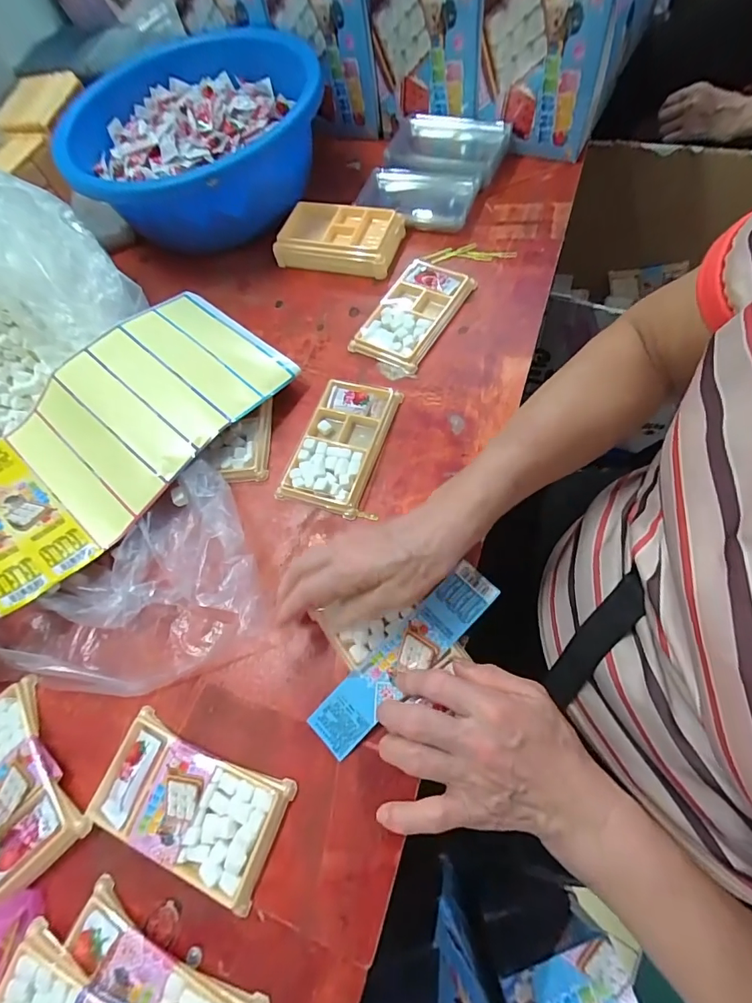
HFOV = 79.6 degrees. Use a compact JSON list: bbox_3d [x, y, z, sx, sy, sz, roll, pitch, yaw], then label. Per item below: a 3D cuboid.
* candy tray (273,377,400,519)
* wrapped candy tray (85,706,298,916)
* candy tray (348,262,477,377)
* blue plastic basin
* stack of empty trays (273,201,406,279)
[{"bbox_3d":[-0.031,-0.056,0.426,0.077,0.016,0.134,15,69,15],"label":"candy tray"},{"bbox_3d":[-0.131,0.209,0.314,0.133,0.014,0.073,18,70,16],"label":"wrapped candy tray"},{"bbox_3d":[0.041,-0.202,0.478,0.078,0.014,0.134,28,73,20],"label":"candy tray"},{"bbox_3d":[-0.204,-0.434,0.559,0.268,0.118,0.284,-3,65,7],"label":"blue plastic basin"},{"bbox_3d":[-0.044,-0.312,0.533,0.139,0.037,0.079,15,68,15],"label":"stack of empty trays"}]

